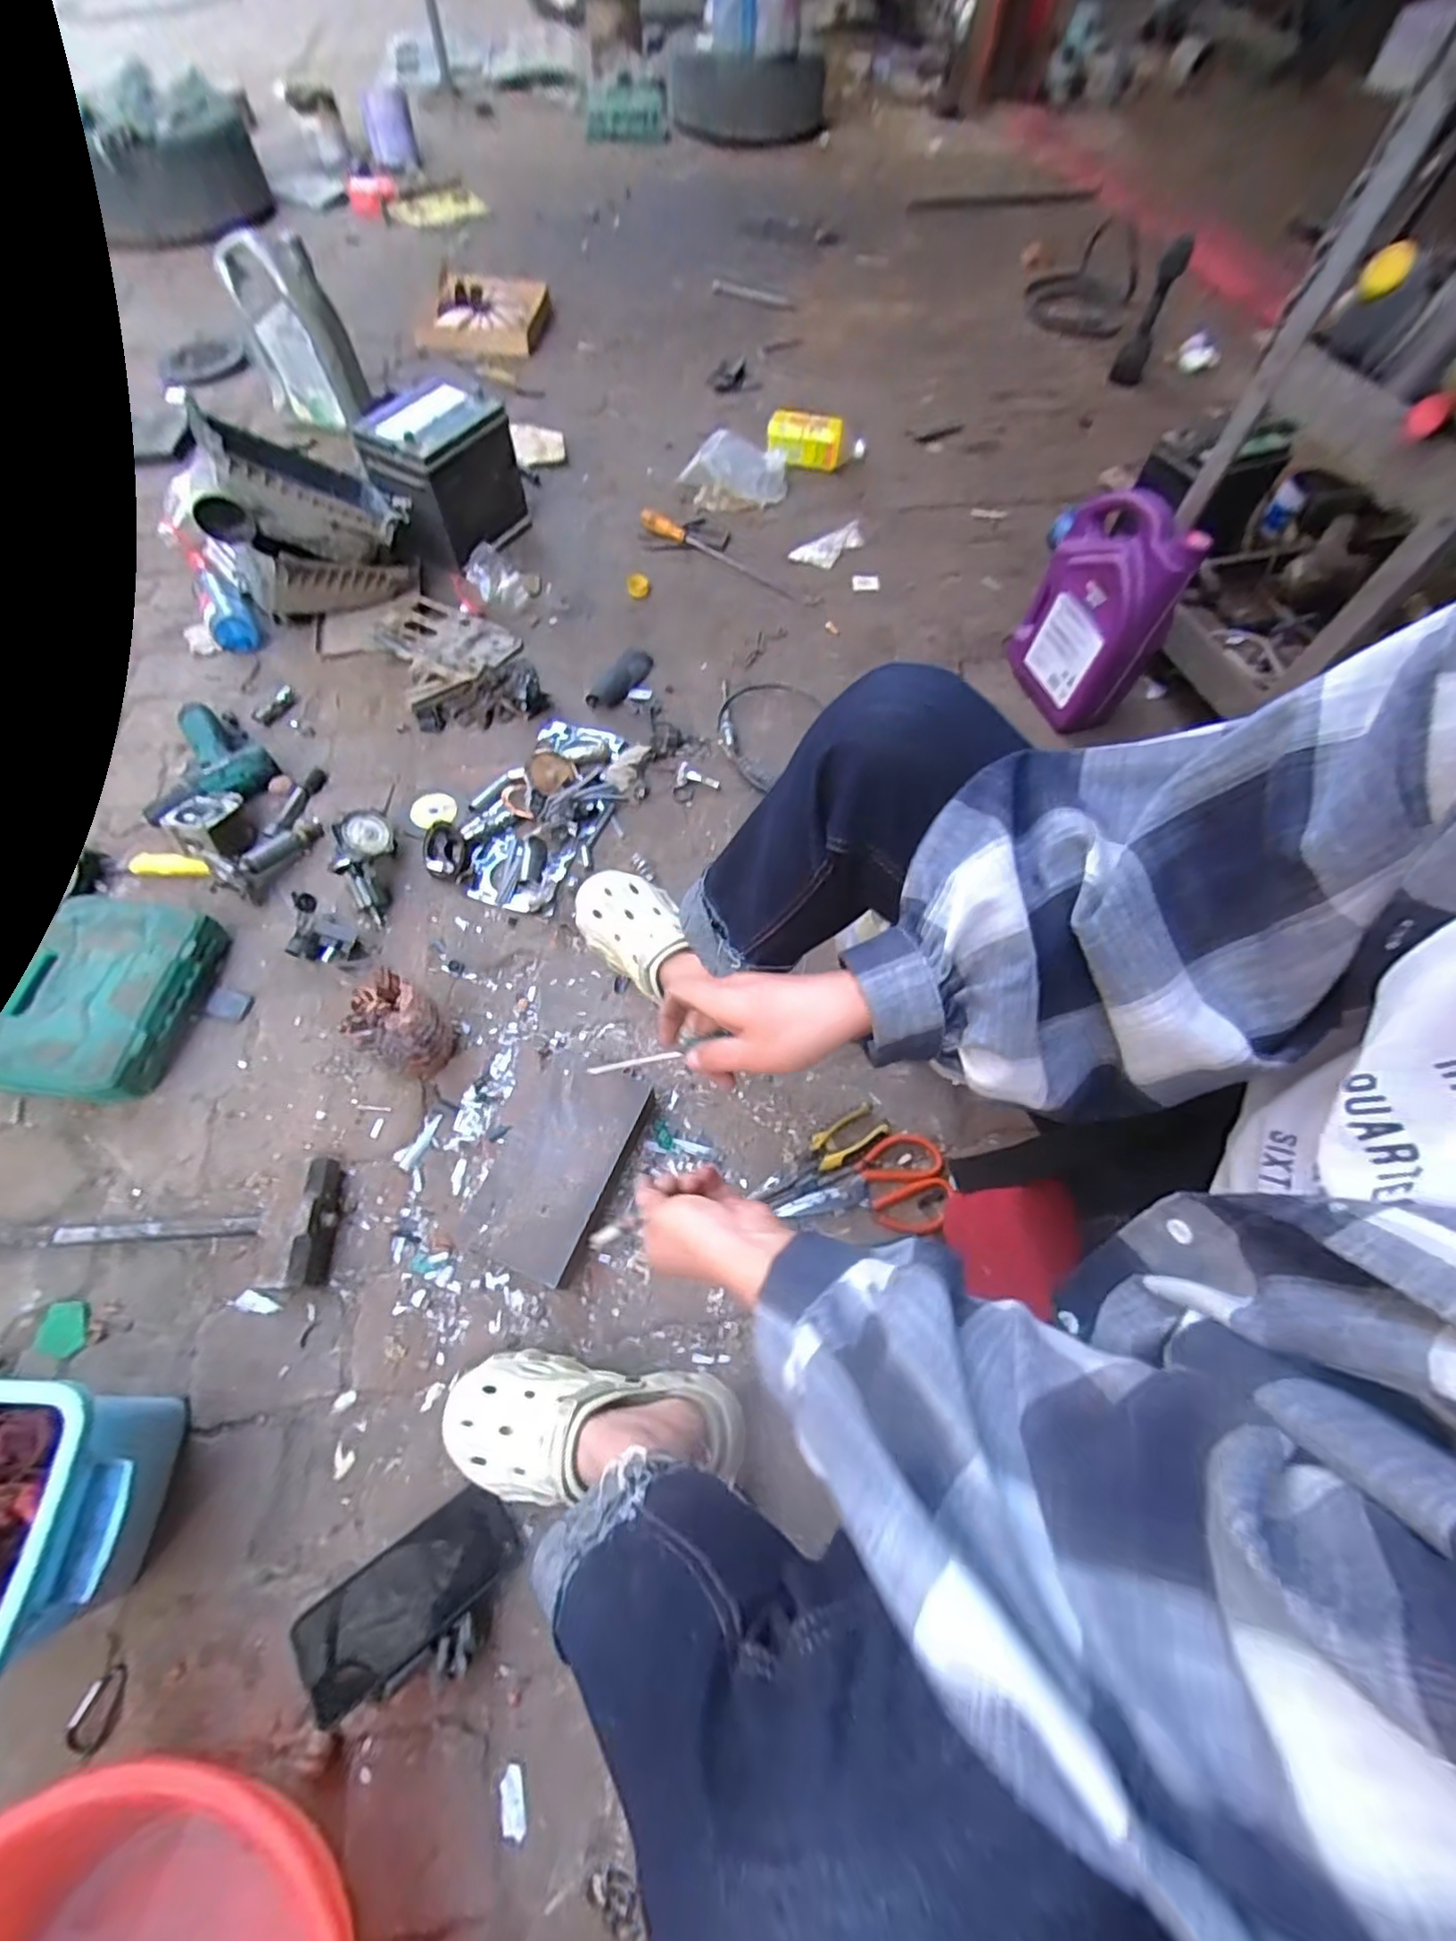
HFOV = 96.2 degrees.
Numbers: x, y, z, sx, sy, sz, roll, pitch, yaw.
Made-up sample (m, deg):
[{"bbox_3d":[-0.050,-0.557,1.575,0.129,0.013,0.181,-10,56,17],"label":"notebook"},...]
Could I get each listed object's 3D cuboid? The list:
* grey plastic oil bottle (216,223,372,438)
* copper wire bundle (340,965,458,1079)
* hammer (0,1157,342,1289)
[{"bbox_3d":[-0.737,-1.088,1.110,0.166,0.246,0.091,31,64,13],"label":"grey plastic oil bottle"},{"bbox_3d":[-0.373,0.062,0.746,0.085,0.129,0.087,2,61,-3],"label":"copper wire bundle"},{"bbox_3d":[-0.635,0.251,0.686,0.436,0.056,0.127,4,61,-2],"label":"hammer"}]

